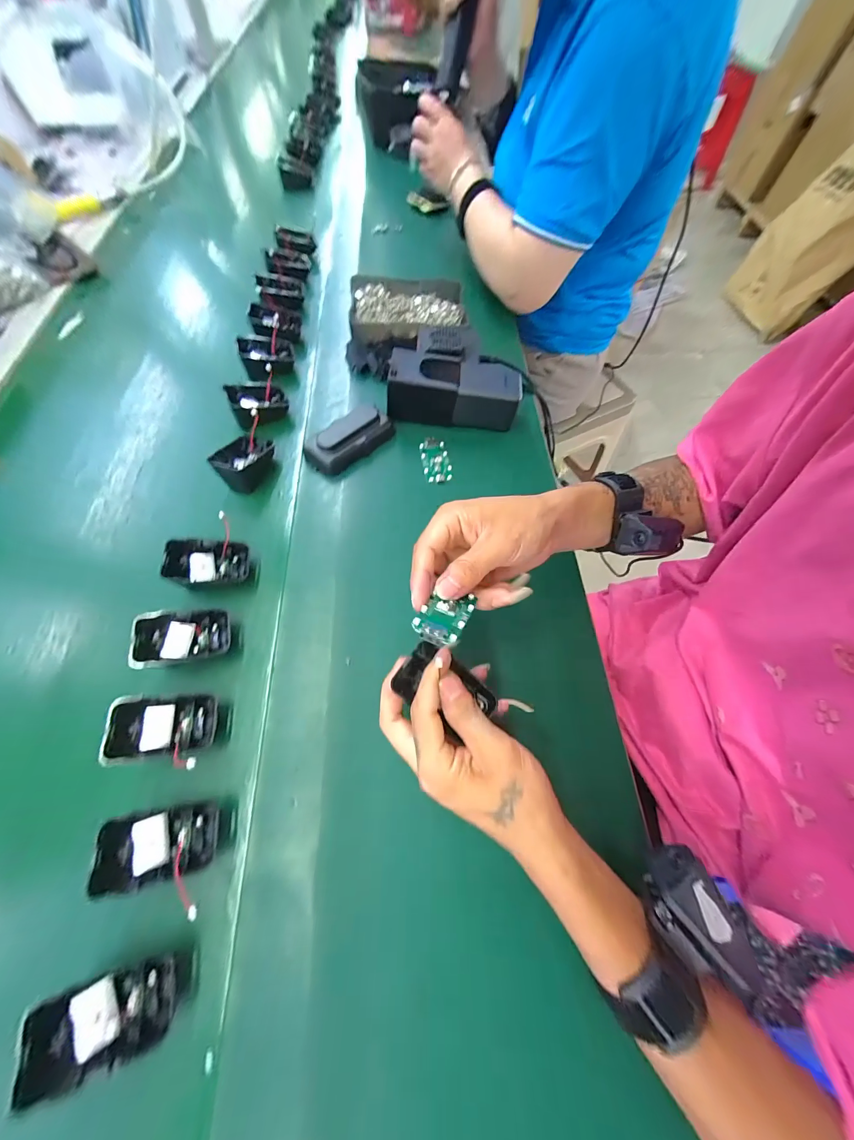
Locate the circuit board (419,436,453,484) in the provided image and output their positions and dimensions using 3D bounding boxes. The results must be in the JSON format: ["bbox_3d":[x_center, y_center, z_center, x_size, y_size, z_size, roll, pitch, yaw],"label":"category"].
[{"bbox_3d":[0.010,-0.131,0.423,0.032,0.004,0.063,-8,64,-4],"label":"circuit board"}]

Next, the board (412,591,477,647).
[{"bbox_3d":[0.012,0.029,0.238,0.029,0.004,0.061,22,31,12],"label":"board"}]

